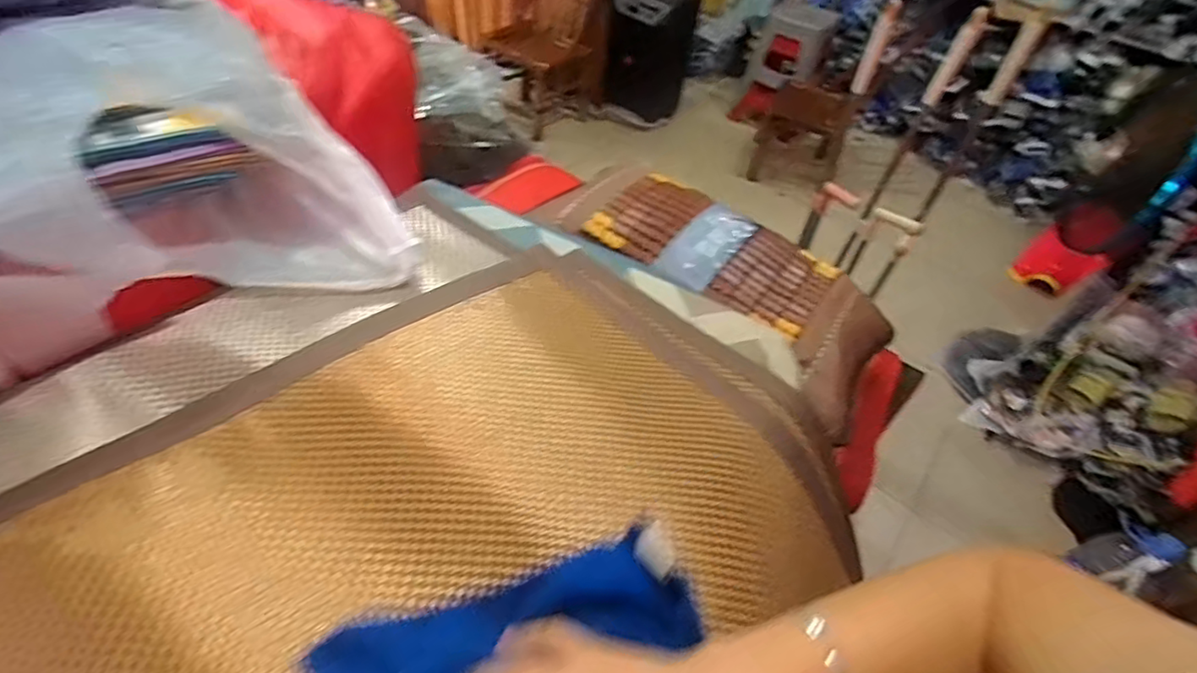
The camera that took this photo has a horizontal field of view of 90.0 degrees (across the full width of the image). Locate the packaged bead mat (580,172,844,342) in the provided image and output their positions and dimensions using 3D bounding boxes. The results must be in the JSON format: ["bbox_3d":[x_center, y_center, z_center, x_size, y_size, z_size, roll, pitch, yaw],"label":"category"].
[{"bbox_3d":[0.146,-0.116,0.767,0.298,0.038,0.185,30,51,17],"label":"packaged bead mat"}]

